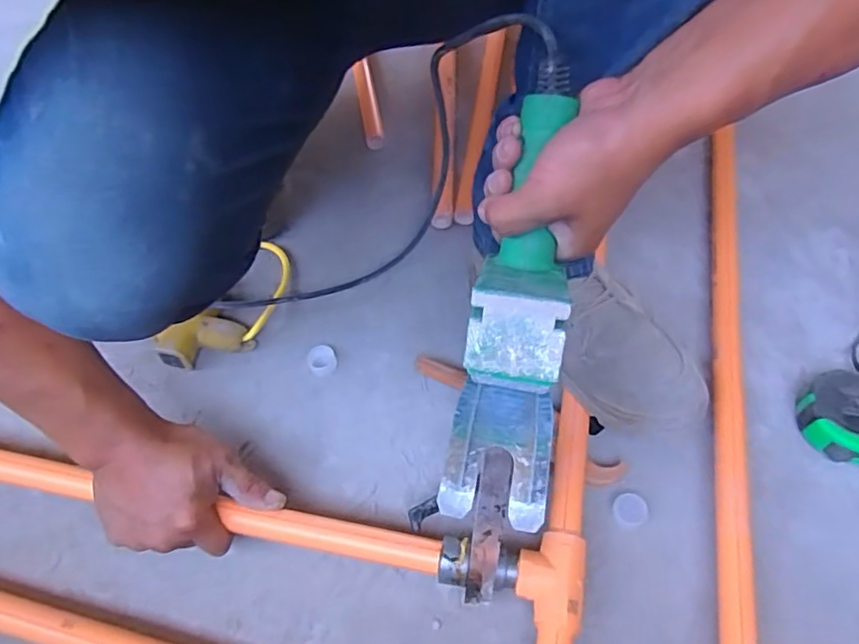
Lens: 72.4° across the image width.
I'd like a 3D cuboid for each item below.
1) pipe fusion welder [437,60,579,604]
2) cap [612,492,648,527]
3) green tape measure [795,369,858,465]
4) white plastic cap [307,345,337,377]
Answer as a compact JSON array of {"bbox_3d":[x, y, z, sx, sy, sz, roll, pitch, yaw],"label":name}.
[{"bbox_3d":[0.050,0.032,0.356,0.058,0.363,0.107,10,20,12],"label":"pipe fusion welder"},{"bbox_3d":[0.170,0.159,0.497,0.027,0.014,0.023,9,57,11],"label":"cap"},{"bbox_3d":[0.377,0.087,0.523,0.080,0.040,0.086,3,56,8],"label":"green tape measure"},{"bbox_3d":[-0.112,0.040,0.610,0.029,0.008,0.035,-24,57,-11],"label":"white plastic cap"}]

